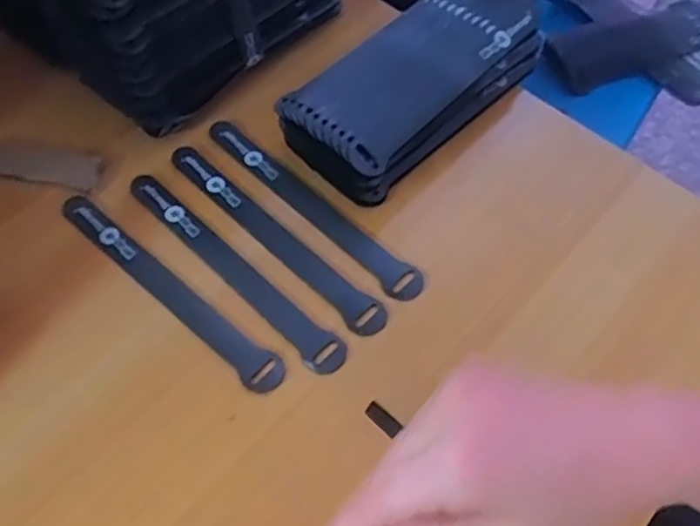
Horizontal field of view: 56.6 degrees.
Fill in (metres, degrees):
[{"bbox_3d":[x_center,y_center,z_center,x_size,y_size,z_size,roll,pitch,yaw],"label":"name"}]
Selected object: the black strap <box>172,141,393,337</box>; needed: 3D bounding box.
[{"bbox_3d":[-0.053,-0.021,0.446,0.023,0.006,0.200,-41,70,-20],"label":"black strap"}]

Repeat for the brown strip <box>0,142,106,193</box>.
[{"bbox_3d":[-0.226,-0.073,0.476,0.094,0.004,0.032,13,63,6],"label":"brown strip"}]

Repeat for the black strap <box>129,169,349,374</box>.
[{"bbox_3d":[-0.079,0.001,0.434,0.023,0.004,0.200,-41,70,-20],"label":"black strap"}]

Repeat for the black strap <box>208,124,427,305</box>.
[{"bbox_3d":[-0.028,-0.043,0.457,0.024,0.004,0.201,-40,70,-20],"label":"black strap"}]

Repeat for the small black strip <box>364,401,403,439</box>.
[{"bbox_3d":[0.019,0.092,0.384,0.022,0.004,0.011,38,68,17],"label":"small black strip"}]

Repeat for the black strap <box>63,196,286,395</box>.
[{"bbox_3d":[-0.120,0.015,0.427,0.201,0.004,0.024,39,68,18],"label":"black strap"}]

